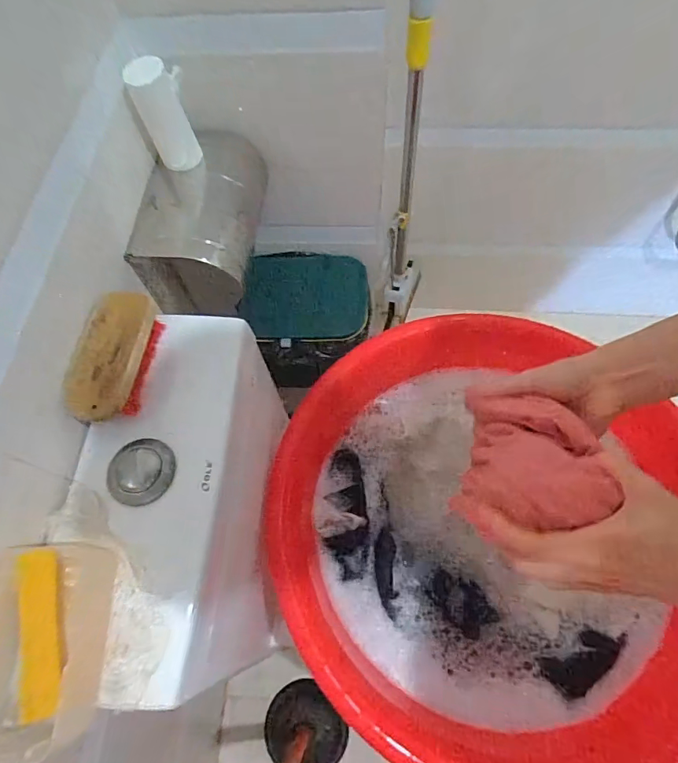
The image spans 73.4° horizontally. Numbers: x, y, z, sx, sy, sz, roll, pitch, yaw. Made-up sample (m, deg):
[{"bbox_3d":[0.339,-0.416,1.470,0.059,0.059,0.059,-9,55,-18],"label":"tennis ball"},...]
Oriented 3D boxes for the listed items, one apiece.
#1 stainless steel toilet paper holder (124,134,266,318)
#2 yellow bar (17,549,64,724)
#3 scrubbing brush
[{"bbox_3d":[-0.165,-0.212,0.570,0.120,0.106,0.222,2,65,4],"label":"stainless steel toilet paper holder"},{"bbox_3d":[-0.198,0.165,0.303,0.015,0.026,0.099,-15,65,-4],"label":"yellow bar"},{"bbox_3d":[-0.209,-0.023,0.427,0.067,0.041,0.132,-1,65,2],"label":"scrubbing brush"}]

